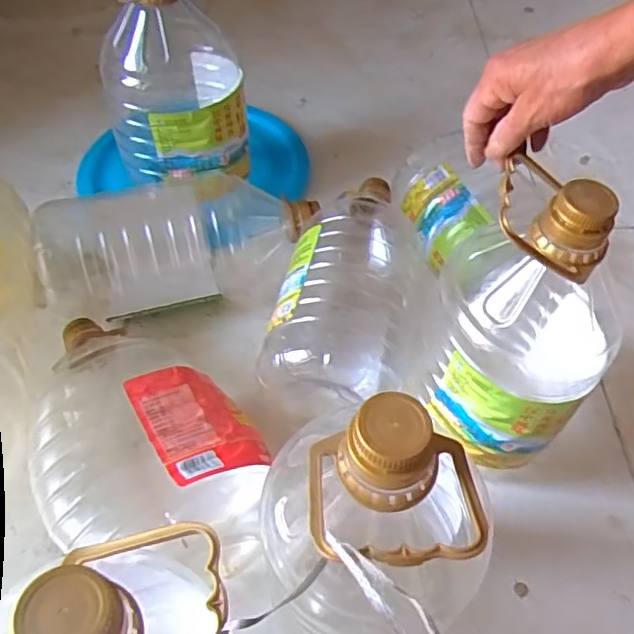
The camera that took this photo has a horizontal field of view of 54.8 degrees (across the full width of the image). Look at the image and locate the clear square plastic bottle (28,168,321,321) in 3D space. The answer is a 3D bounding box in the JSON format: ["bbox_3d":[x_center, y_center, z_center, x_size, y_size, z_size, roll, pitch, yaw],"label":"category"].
[{"bbox_3d":[-0.172,-0.087,0.732,0.313,0.123,0.141,-20,54,-16],"label":"clear square plastic bottle"}]

